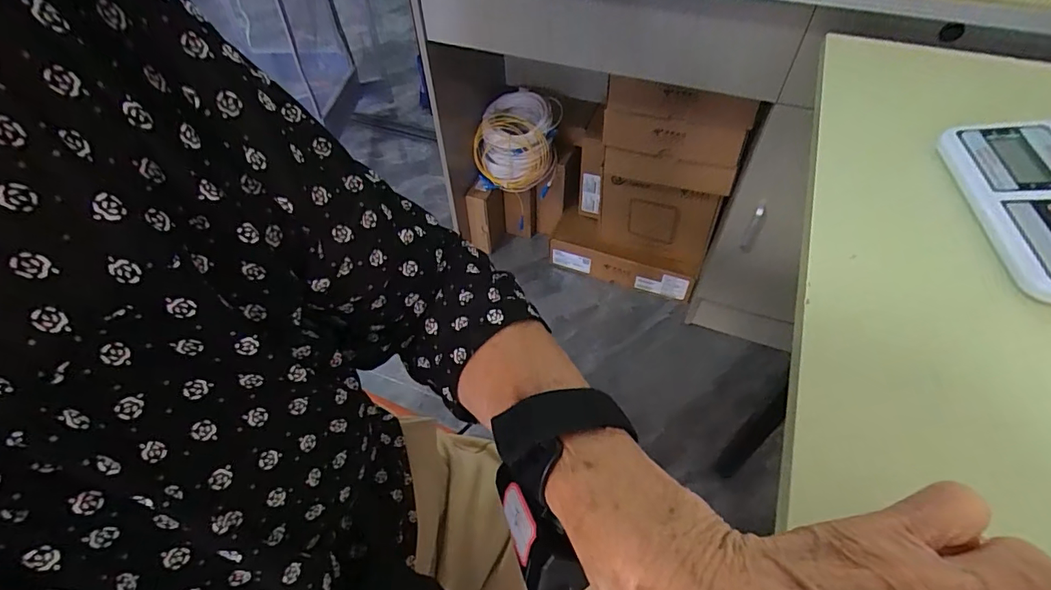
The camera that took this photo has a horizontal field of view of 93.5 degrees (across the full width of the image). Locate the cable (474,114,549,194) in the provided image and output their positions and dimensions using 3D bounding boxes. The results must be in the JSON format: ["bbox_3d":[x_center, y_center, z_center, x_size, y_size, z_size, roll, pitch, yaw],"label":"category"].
[{"bbox_3d":[-0.032,-0.331,1.164,0.188,0.161,0.063,27,39,1],"label":"cable"}]

